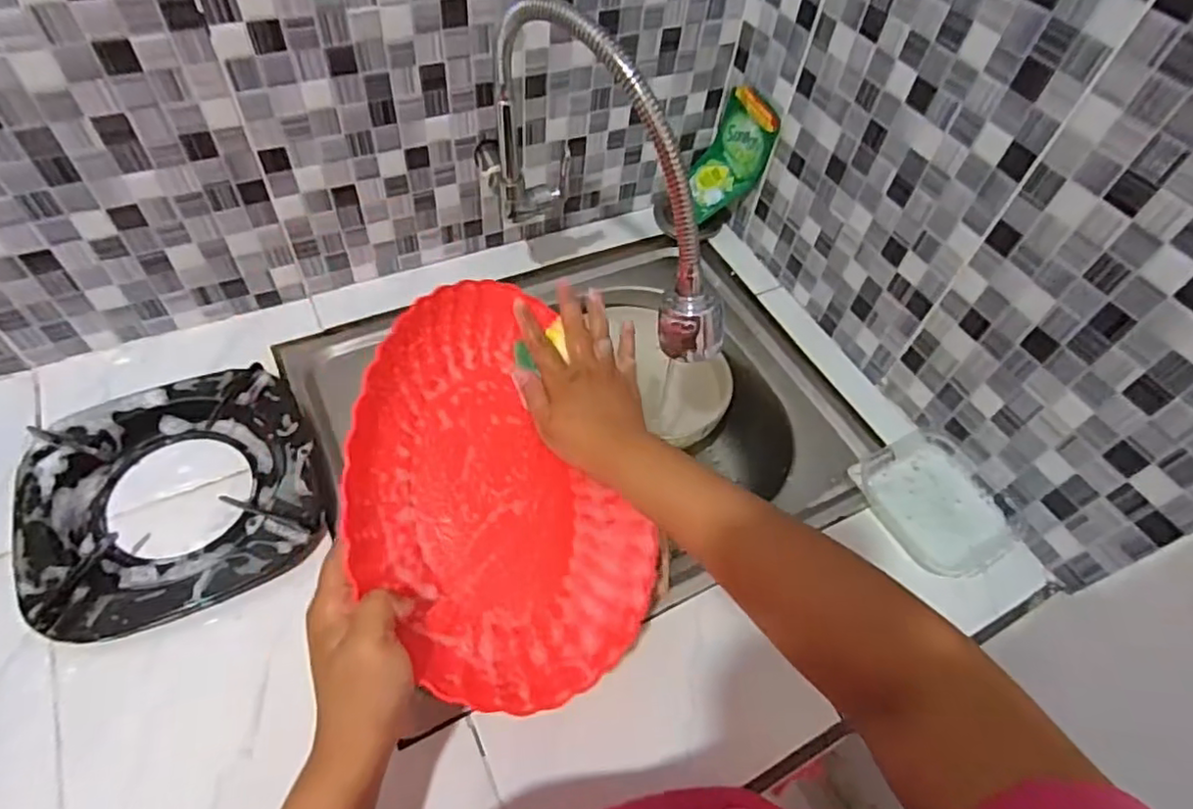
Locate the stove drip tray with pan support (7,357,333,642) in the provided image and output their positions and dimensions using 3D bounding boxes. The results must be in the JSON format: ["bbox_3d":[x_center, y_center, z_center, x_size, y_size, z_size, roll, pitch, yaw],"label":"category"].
[{"bbox_3d":[-0.344,0.072,0.523,0.214,0.033,0.212,-22,59,-20],"label":"stove drip tray with pan support"}]

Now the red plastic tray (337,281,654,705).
[{"bbox_3d":[-0.073,0.055,0.435,0.194,0.038,0.275,-16,77,-39],"label":"red plastic tray"}]

